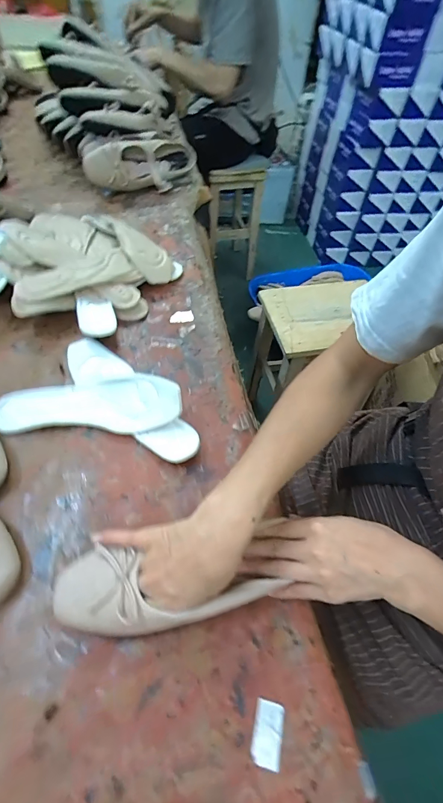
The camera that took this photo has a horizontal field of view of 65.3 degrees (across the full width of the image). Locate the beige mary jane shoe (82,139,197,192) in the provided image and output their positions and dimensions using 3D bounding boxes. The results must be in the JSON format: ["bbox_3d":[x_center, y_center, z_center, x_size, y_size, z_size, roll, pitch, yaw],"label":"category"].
[{"bbox_3d":[-0.176,-0.519,0.771,0.236,0.099,0.077,-11,57,-12],"label":"beige mary jane shoe"}]

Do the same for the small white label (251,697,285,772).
[{"bbox_3d":[0.039,0.275,0.286,0.023,0.004,0.041,14,55,5],"label":"small white label"}]

